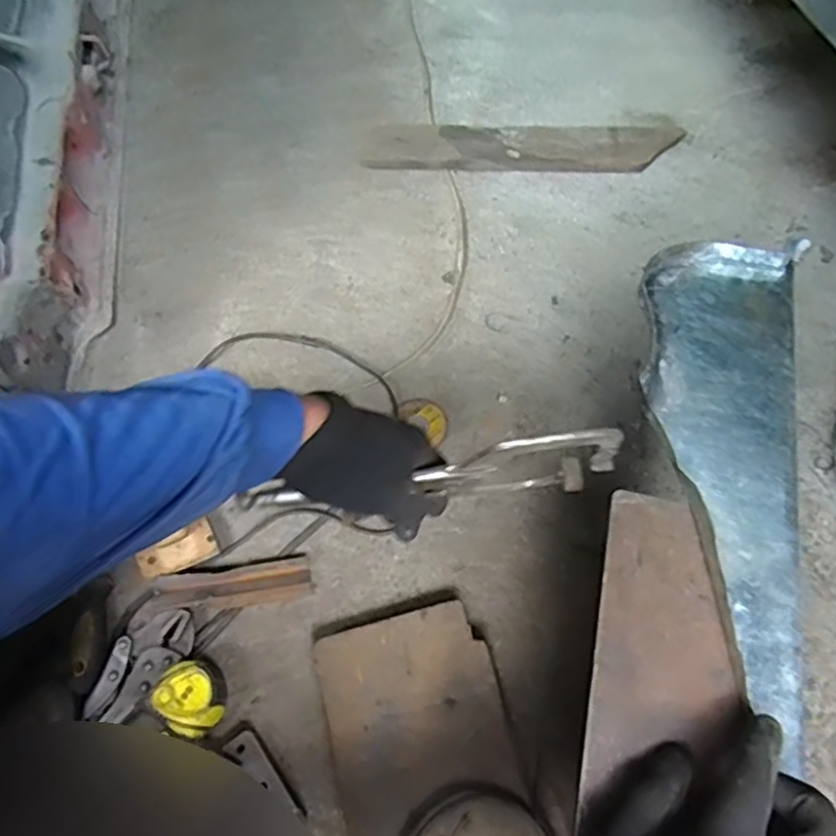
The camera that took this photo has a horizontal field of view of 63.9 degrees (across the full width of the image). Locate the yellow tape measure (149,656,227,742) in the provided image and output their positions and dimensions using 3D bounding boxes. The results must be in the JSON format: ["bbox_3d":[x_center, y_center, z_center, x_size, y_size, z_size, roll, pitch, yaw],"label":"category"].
[{"bbox_3d":[-0.214,0.266,0.641,0.065,0.040,0.057,36,71,18],"label":"yellow tape measure"}]

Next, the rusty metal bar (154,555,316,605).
[{"bbox_3d":[-0.188,0.173,0.694,0.154,0.021,0.036,-10,64,-2],"label":"rusty metal bar"}]

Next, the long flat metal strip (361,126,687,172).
[{"bbox_3d":[0.145,-0.378,0.933,0.426,0.022,0.074,-1,77,0],"label":"long flat metal strip"}]

